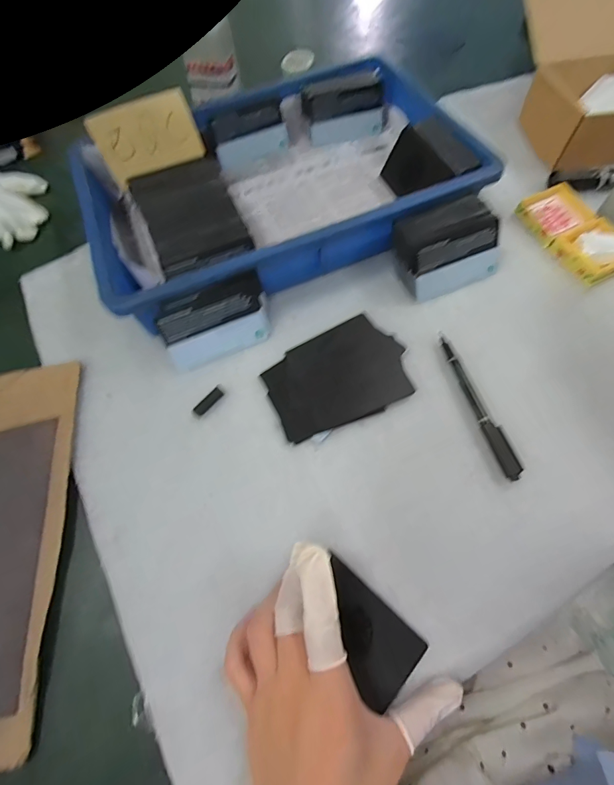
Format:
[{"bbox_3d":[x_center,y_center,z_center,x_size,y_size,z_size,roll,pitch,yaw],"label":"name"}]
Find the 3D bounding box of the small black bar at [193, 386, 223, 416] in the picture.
[{"bbox_3d":[-0.082,0.008,0.321,0.008,0.009,0.028,38,72,18],"label":"small black bar"}]

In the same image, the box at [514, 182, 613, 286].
[{"bbox_3d":[0.262,-0.156,0.370,0.058,0.022,0.107,-25,66,-9],"label":"box"}]

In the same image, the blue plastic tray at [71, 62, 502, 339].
[{"bbox_3d":[-0.035,-0.217,0.395,0.366,0.061,0.249,-24,66,-8],"label":"blue plastic tray"}]

